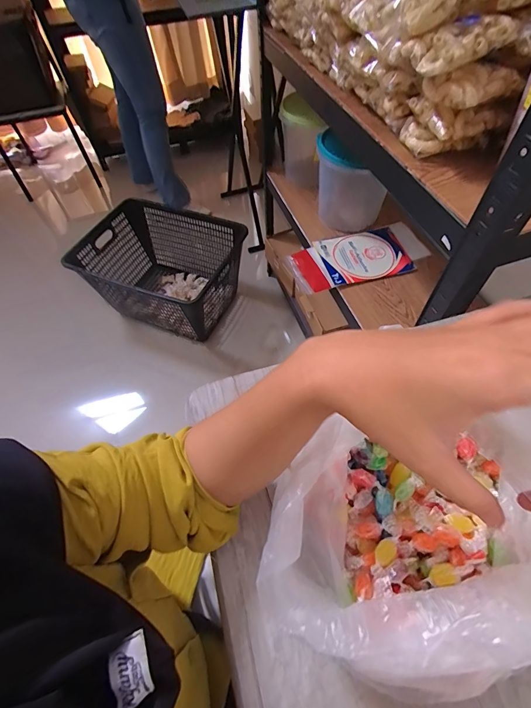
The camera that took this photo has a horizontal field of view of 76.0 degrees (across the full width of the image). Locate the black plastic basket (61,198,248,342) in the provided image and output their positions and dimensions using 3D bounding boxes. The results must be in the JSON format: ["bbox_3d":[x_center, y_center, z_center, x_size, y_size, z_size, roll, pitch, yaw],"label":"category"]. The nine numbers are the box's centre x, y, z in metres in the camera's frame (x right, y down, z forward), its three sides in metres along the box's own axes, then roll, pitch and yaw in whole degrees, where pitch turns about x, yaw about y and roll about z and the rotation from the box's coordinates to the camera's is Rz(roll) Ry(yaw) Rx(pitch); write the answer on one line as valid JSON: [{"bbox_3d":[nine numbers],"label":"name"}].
[{"bbox_3d":[-0.399,-0.319,1.383,0.577,0.310,0.428,20,60,15],"label":"black plastic basket"}]

